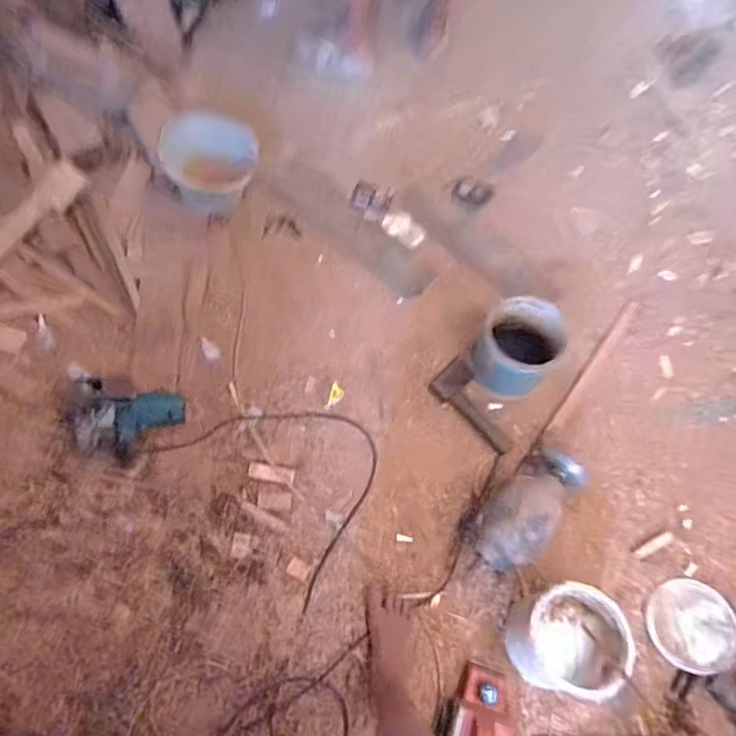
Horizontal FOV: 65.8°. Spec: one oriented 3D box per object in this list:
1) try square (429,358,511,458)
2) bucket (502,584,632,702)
[{"bbox_3d":[0.262,0.094,1.375,0.098,0.033,0.246,-34,69,-18],"label":"try square"},{"bbox_3d":[0.380,0.526,1.095,0.181,0.189,0.174,1,62,-2],"label":"bucket"}]

